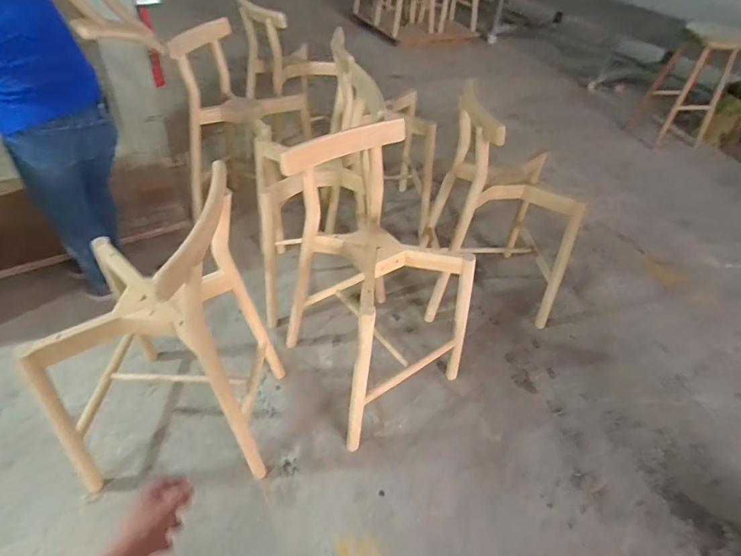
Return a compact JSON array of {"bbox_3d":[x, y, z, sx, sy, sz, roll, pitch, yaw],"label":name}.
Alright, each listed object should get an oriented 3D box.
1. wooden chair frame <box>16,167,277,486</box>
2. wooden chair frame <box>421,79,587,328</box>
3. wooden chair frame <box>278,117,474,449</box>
[{"bbox_3d":[-0.539,0.160,1.176,0.539,0.834,0.435,-2,44,-7],"label":"wooden chair frame"},{"bbox_3d":[0.515,-0.264,1.700,0.506,0.809,0.423,3,44,-3],"label":"wooden chair frame"},{"bbox_3d":[-0.013,0.007,1.389,0.446,0.796,0.545,-27,52,-29],"label":"wooden chair frame"}]

